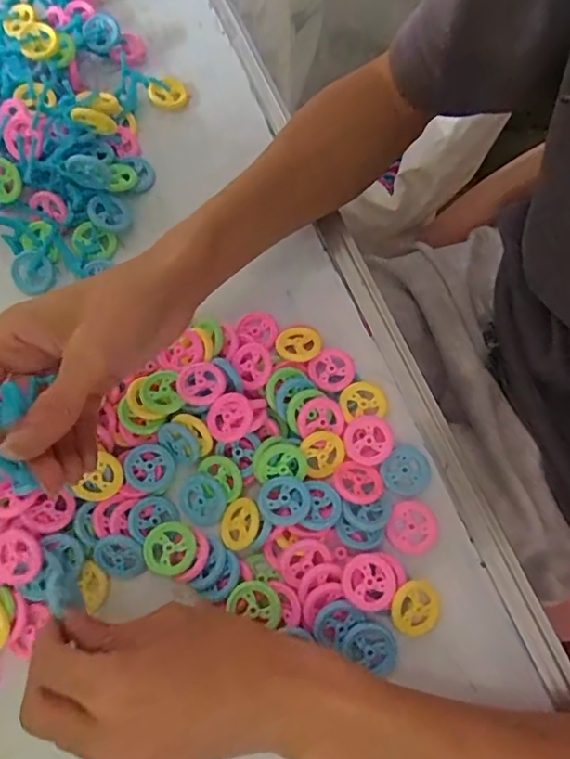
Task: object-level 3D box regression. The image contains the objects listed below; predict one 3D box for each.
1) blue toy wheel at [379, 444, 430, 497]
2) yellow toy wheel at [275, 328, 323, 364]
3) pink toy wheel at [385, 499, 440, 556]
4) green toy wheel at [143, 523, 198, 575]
[{"bbox_3d":[0.074,0.056,0.328,0.029,0.004,0.030,-1,72,3],"label":"blue toy wheel"},{"bbox_3d":[0.009,-0.022,0.354,0.029,0.006,0.027,-13,54,-2],"label":"yellow toy wheel"},{"bbox_3d":[0.075,0.086,0.318,0.030,0.009,0.030,-1,72,3],"label":"pink toy wheel"},{"bbox_3d":[-0.066,0.097,0.310,0.029,0.004,0.029,1,67,-3],"label":"green toy wheel"}]

